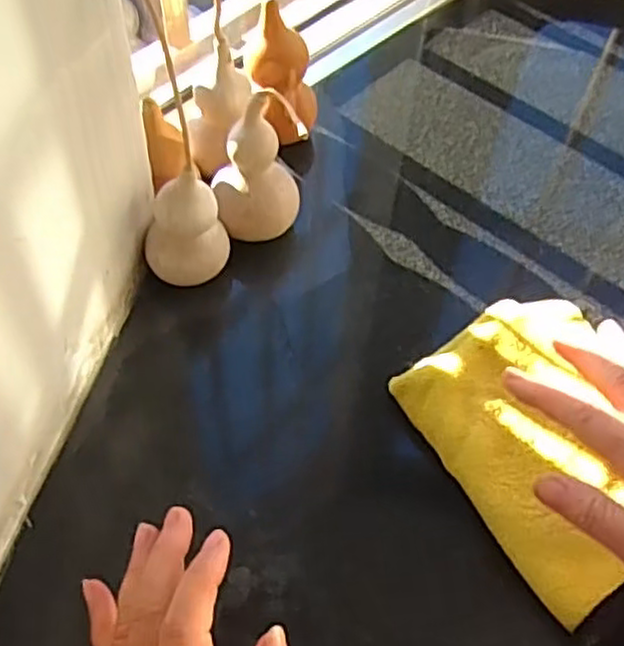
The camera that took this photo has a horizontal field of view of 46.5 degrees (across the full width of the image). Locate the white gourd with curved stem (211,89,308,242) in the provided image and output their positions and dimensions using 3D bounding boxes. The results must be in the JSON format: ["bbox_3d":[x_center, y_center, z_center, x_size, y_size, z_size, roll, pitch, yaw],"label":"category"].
[{"bbox_3d":[-0.036,-0.095,0.473,0.055,0.095,0.056,0,56,-4],"label":"white gourd with curved stem"}]

